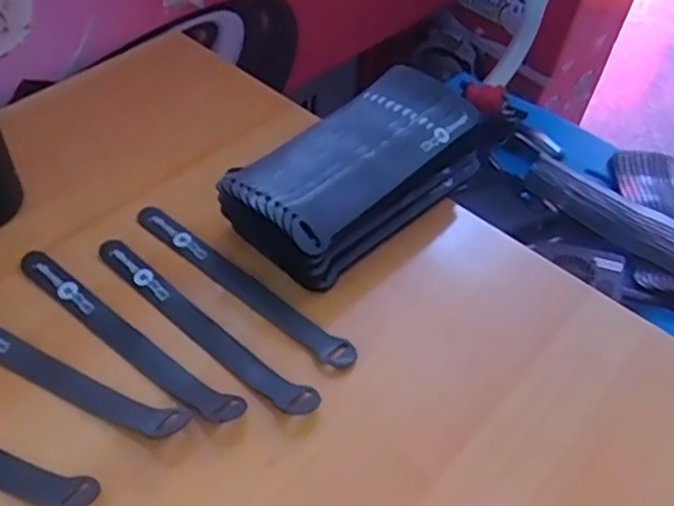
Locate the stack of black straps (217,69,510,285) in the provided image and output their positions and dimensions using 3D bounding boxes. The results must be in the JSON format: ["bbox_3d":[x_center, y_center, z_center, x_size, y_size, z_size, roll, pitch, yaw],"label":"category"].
[{"bbox_3d":[0.021,-0.064,0.505,0.098,0.060,0.222,36,56,22],"label":"stack of black straps"}]

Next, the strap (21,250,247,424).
[{"bbox_3d":[-0.137,0.049,0.432,0.194,0.012,0.023,33,54,20],"label":"strap"}]

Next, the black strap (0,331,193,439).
[{"bbox_3d":[-0.178,0.065,0.409,0.192,0.018,0.023,22,51,12],"label":"black strap"}]

